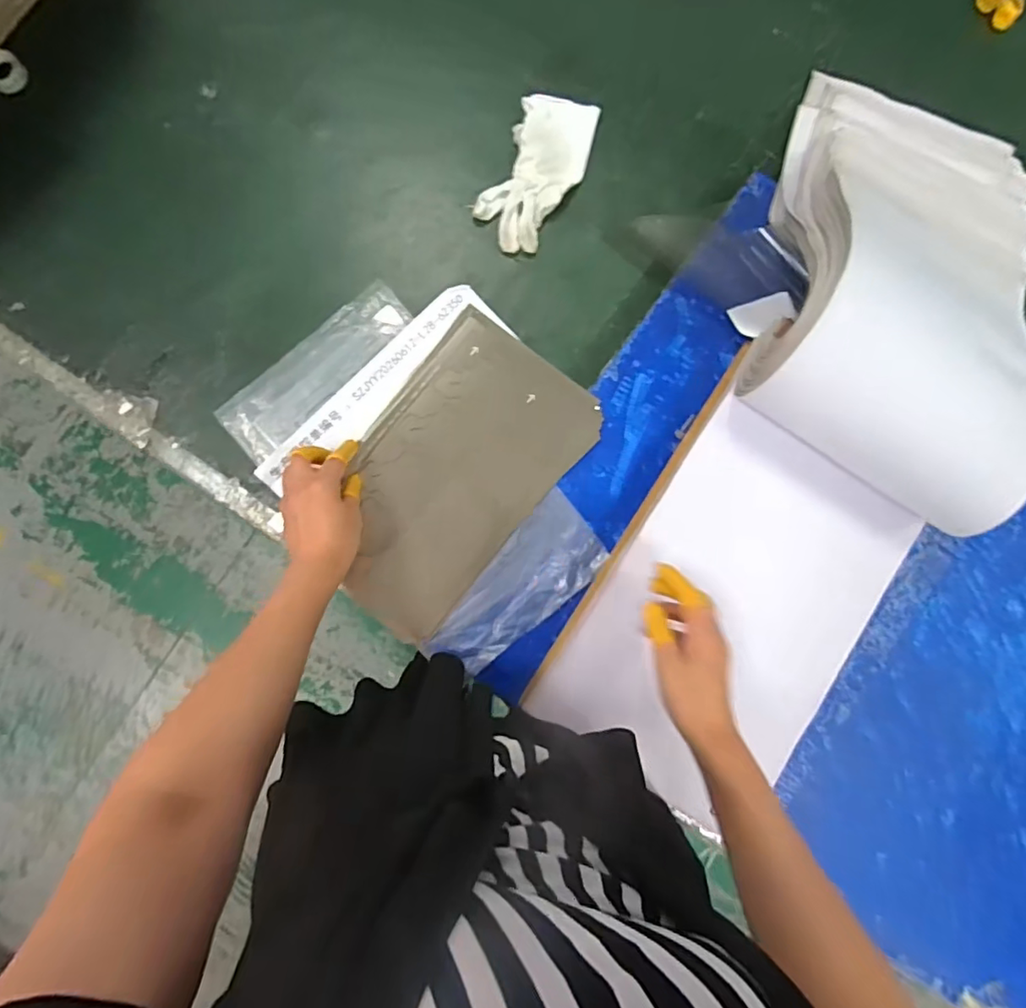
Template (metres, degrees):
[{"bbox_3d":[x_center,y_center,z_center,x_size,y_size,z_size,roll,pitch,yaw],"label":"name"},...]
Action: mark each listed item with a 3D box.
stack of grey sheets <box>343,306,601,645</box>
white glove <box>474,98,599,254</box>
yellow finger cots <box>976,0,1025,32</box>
[{"bbox_3d":[-0.066,-0.031,0.597,0.185,0.016,0.311,39,87,-2],"label":"stack of grey sheets"},{"bbox_3d":[0.027,-0.358,0.611,0.086,0.014,0.177,23,88,-3],"label":"white glove"},{"bbox_3d":[0.547,-0.559,0.637,0.028,0.017,0.050,-43,92,-3],"label":"yellow finger cots"}]

